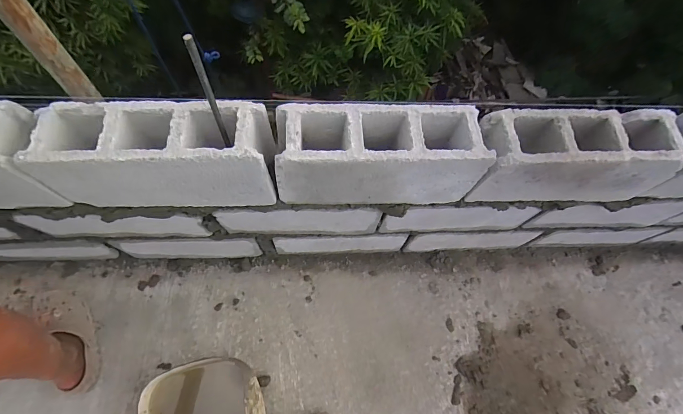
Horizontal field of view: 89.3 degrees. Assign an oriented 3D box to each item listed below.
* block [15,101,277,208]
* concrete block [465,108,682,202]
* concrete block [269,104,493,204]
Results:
[{"bbox_3d":[-0.332,-0.096,0.663,0.389,0.194,0.128,0,69,-5],"label":"block"},{"bbox_3d":[0.469,-0.104,0.734,0.380,0.173,0.127,2,68,-4],"label":"concrete block"},{"bbox_3d":[0.075,-0.105,0.694,0.384,0.179,0.130,1,68,-5],"label":"concrete block"}]

